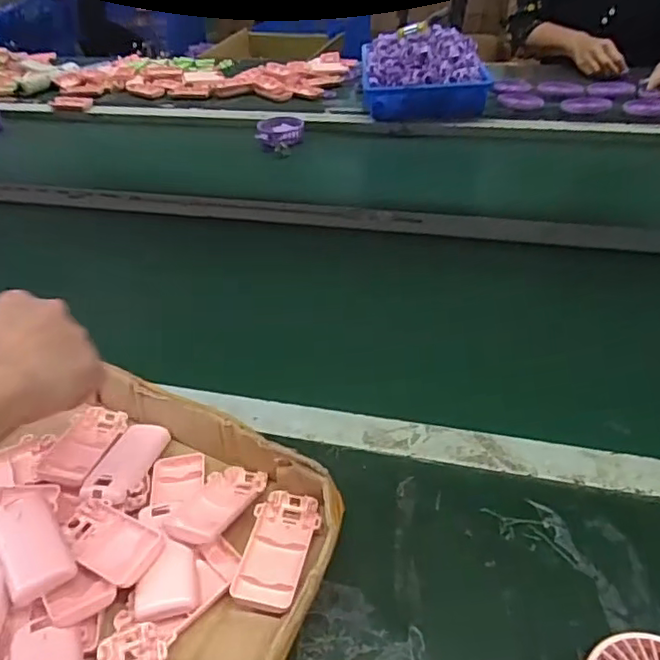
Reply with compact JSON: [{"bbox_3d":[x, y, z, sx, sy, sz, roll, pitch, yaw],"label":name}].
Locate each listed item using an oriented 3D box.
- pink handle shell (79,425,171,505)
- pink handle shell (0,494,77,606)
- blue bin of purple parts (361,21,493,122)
[{"bbox_3d":[-0.177,0.114,0.515,0.042,0.018,0.090,6,40,13],"label":"pink handle shell"},{"bbox_3d":[-0.224,0.161,0.442,0.042,0.024,0.089,-28,46,-27],"label":"pink handle shell"},{"bbox_3d":[0.194,-0.542,1.225,0.249,0.116,0.248,1,40,6],"label":"blue bin of purple parts"}]

